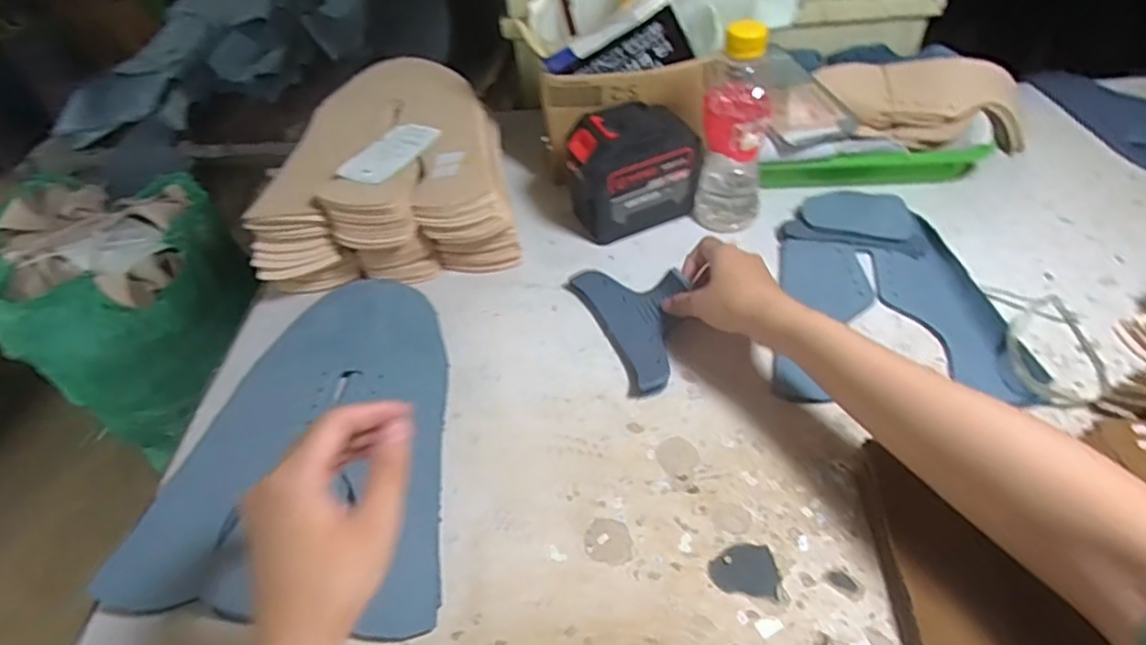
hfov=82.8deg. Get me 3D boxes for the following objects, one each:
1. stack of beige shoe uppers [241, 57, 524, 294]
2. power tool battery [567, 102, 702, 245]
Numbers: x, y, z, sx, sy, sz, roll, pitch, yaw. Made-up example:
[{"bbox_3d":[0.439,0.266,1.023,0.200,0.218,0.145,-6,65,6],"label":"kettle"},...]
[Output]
[{"bbox_3d":[-0.183,-0.146,0.653,0.228,0.098,0.237,-10,48,-2],"label":"stack of beige shoe uppers"},{"bbox_3d":[0.055,-0.146,0.622,0.117,0.106,0.073,-23,49,-13],"label":"power tool battery"}]

